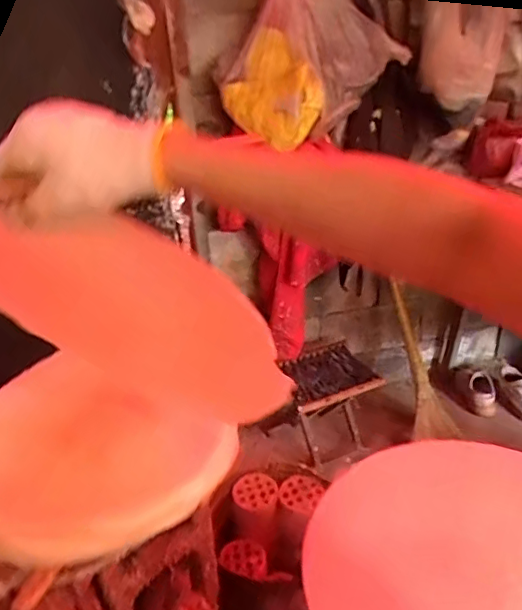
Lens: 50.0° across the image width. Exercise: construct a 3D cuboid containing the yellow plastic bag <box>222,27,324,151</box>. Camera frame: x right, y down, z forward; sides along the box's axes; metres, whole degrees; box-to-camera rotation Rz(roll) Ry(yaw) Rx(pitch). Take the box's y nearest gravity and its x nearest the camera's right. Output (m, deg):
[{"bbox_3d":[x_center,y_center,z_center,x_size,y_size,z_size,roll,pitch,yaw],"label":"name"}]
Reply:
[{"bbox_3d":[0.032,-0.518,1.404,0.235,0.239,0.061,44,47,-6],"label":"yellow plastic bag"}]

